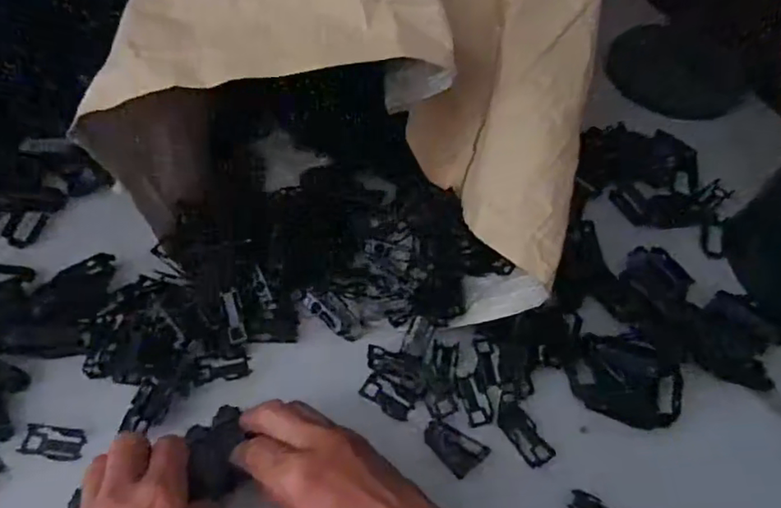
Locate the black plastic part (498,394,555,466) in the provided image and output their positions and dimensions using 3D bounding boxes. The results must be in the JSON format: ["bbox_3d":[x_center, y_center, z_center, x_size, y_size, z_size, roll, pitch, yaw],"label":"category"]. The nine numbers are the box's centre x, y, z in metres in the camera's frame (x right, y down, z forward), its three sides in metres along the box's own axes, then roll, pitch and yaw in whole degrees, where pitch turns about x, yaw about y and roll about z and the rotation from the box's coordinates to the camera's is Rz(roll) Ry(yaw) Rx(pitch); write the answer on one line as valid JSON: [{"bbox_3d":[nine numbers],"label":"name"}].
[{"bbox_3d":[0.091,0.120,0.402,0.021,0.007,0.051,-24,61,-20],"label":"black plastic part"}]

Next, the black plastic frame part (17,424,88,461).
[{"bbox_3d":[-0.225,0.126,0.392,0.042,0.004,0.020,7,55,0],"label":"black plastic frame part"}]

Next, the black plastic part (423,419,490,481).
[{"bbox_3d":[0.043,0.128,0.394,0.027,0.008,0.040,-37,66,-26],"label":"black plastic part"}]

